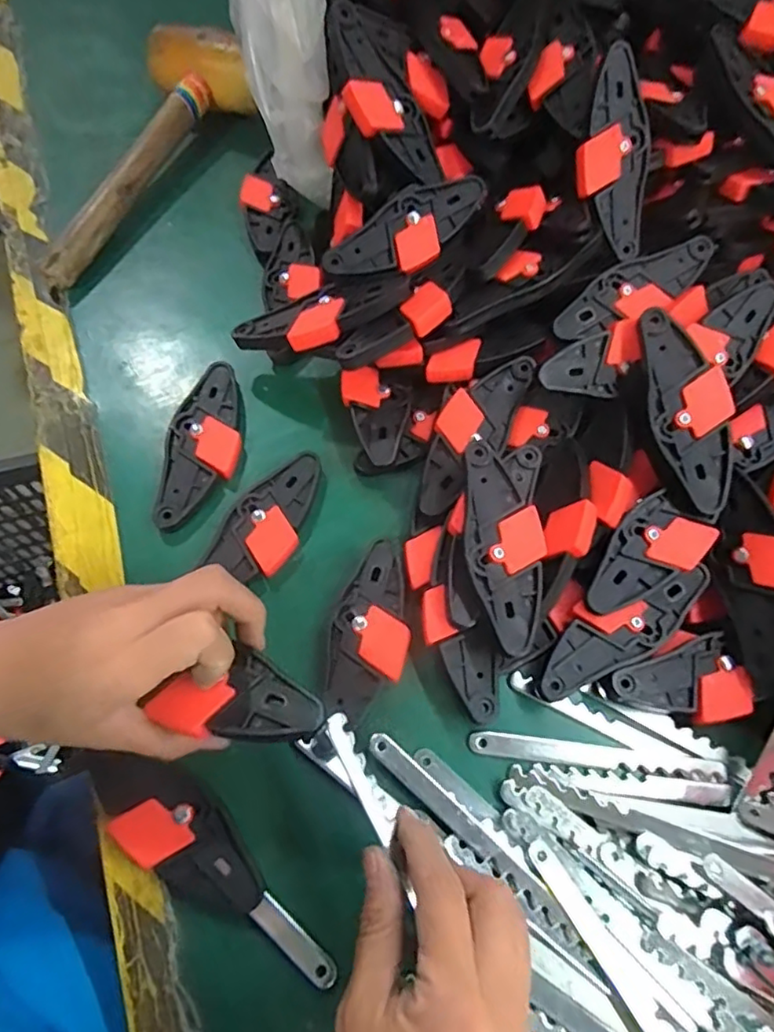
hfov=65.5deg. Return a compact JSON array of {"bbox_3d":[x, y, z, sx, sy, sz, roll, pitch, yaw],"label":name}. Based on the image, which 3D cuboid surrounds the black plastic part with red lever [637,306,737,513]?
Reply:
[{"bbox_3d":[0.182,-0.065,0.361,0.042,0.015,0.123,-12,84,-8],"label":"black plastic part with red lever"}]

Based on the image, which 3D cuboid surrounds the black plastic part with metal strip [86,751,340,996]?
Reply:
[{"bbox_3d":[-0.091,0.177,0.312,0.160,0.017,0.044,35,69,12],"label":"black plastic part with metal strip"}]

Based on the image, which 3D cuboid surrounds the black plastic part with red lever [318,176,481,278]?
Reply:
[{"bbox_3d":[0.017,-0.198,0.416,0.121,0.020,0.049,-40,74,-18],"label":"black plastic part with red lever"}]

